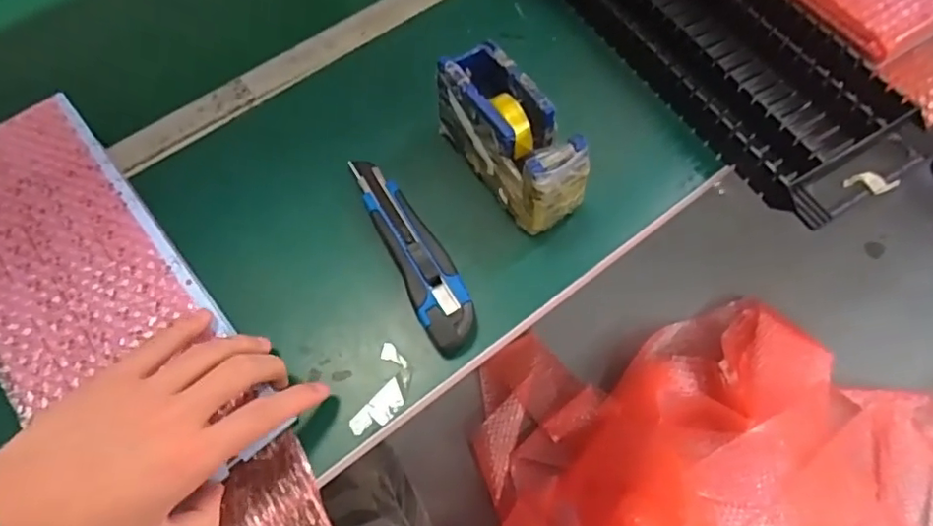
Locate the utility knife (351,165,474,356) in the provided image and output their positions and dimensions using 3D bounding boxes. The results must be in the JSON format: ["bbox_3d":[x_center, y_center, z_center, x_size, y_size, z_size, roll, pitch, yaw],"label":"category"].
[{"bbox_3d":[-0.040,-0.014,0.435,0.038,0.019,0.175,-24,65,-9],"label":"utility knife"}]

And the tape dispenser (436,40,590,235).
[{"bbox_3d":[0.032,-0.094,0.434,0.051,0.075,0.132,-32,66,-12],"label":"tape dispenser"}]

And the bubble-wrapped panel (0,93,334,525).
[{"bbox_3d":[-0.220,0.080,0.386,0.125,0.023,0.521,-37,73,-14],"label":"bubble-wrapped panel"}]

